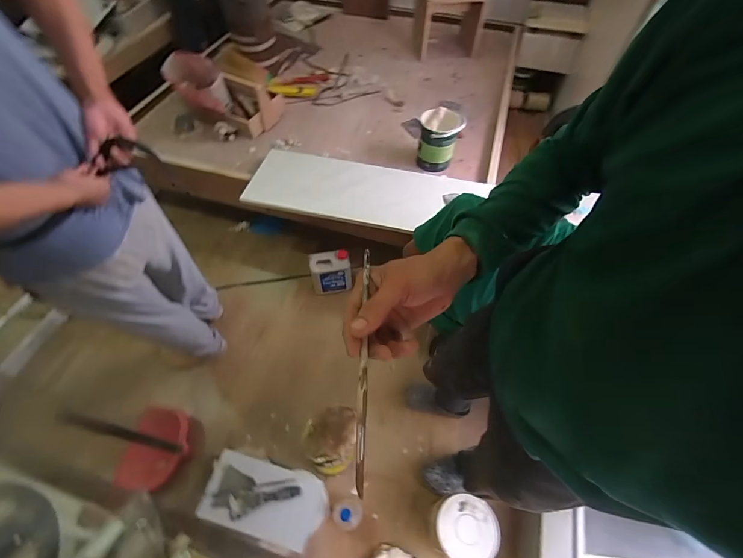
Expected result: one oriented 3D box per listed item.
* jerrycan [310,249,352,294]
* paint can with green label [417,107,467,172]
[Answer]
[{"bbox_3d":[-0.188,-0.025,1.589,0.179,0.209,0.096,-8,57,-5],"label":"jerrycan"},{"bbox_3d":[0.313,-0.617,1.563,0.195,0.243,0.166,5,57,3],"label":"paint can with green label"}]

